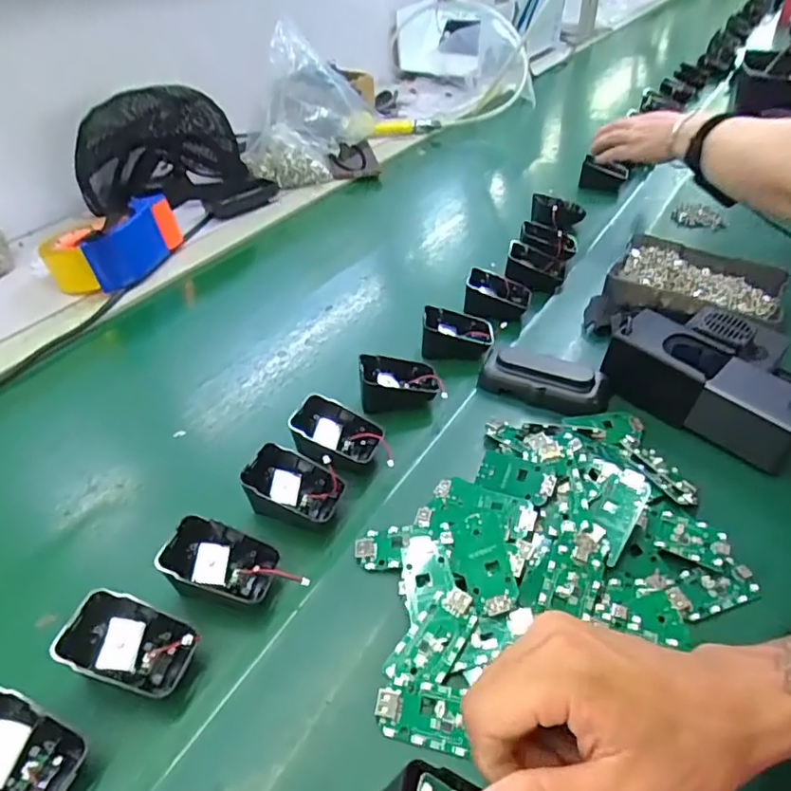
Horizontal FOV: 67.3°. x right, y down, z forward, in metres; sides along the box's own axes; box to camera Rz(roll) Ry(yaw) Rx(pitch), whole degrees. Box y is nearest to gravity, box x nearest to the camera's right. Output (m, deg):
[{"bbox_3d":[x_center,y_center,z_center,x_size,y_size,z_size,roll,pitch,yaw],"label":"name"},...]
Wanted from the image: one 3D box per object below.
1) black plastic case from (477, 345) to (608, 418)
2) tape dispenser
[{"bbox_3d":[0.131,-0.012,0.522,0.107,0.037,0.051,16,44,20],"label":"black plastic case"},{"bbox_3d":[-0.343,-0.183,0.710,0.104,0.066,0.140,12,42,16],"label":"tape dispenser"}]

